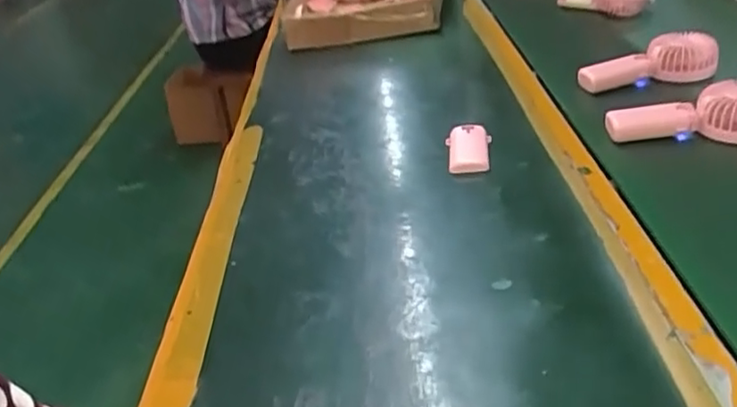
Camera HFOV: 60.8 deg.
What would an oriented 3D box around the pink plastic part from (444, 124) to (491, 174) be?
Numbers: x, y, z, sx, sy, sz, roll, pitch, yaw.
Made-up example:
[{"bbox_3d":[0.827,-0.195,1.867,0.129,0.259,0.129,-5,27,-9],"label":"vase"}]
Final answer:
[{"bbox_3d":[0.115,-0.063,0.712,0.049,0.019,0.073,-4,32,6],"label":"pink plastic part"}]

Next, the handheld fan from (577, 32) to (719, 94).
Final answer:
[{"bbox_3d":[0.359,-0.181,0.820,0.178,0.055,0.049,-7,32,1],"label":"handheld fan"}]

